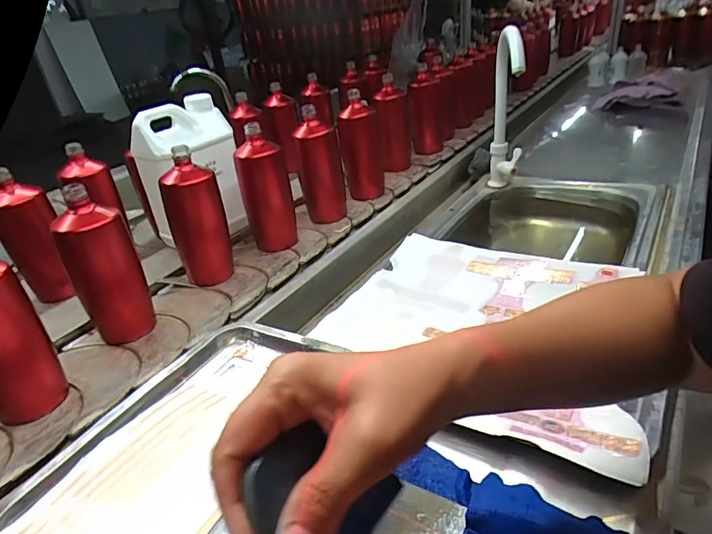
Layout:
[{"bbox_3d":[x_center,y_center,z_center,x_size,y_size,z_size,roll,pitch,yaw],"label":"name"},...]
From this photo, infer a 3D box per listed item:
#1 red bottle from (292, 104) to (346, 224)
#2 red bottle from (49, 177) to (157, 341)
[{"bbox_3d":[-0.065,-0.184,0.871,0.082,0.182,0.070,-7,30,-1],"label":"red bottle"},{"bbox_3d":[-0.325,0.000,0.613,0.059,0.196,0.060,1,31,12],"label":"red bottle"}]

